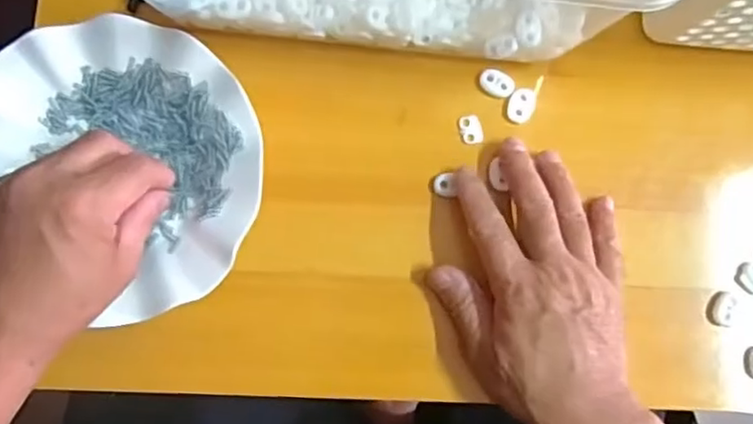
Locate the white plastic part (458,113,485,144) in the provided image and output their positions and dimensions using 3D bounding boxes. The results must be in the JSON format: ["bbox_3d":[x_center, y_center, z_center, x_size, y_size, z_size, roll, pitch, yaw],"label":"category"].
[{"bbox_3d":[0.061,-0.053,0.416,0.014,0.004,0.019,-17,83,-4],"label":"white plastic part"}]

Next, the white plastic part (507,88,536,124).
[{"bbox_3d":[0.094,-0.069,0.418,0.016,0.004,0.024,21,82,1],"label":"white plastic part"}]

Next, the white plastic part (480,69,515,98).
[{"bbox_3d":[0.079,-0.084,0.419,0.023,0.004,0.015,31,82,3],"label":"white plastic part"}]

